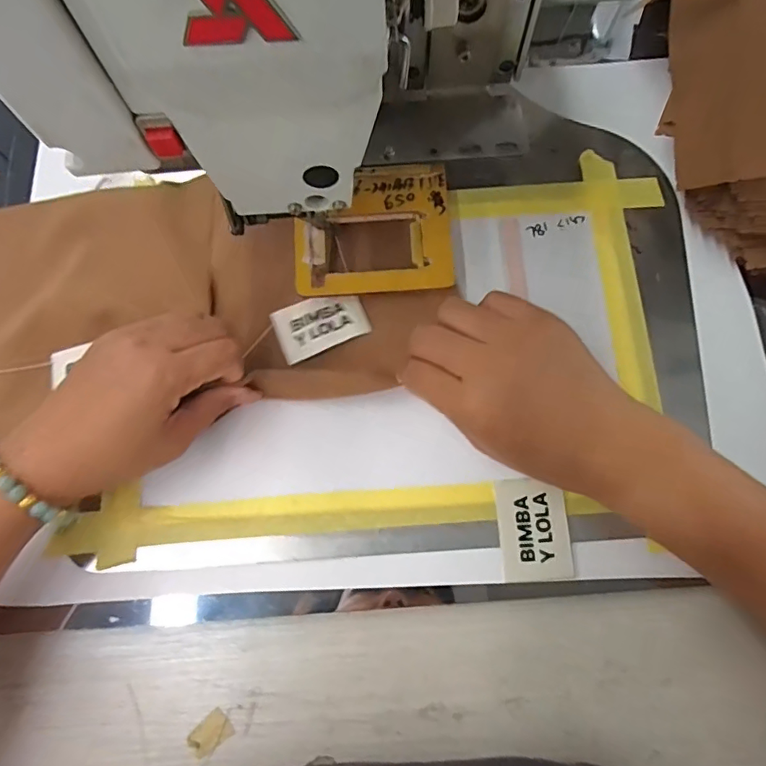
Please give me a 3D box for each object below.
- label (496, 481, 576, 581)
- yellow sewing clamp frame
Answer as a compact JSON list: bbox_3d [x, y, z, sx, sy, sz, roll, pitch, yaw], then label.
[{"bbox_3d":[0.093,0.090,0.309,0.042,0.004,0.058,-2,74,0],"label":"label"},{"bbox_3d":[-0.006,-0.103,0.346,0.106,0.008,0.086,-5,80,-1],"label":"yellow sewing clamp frame"}]

